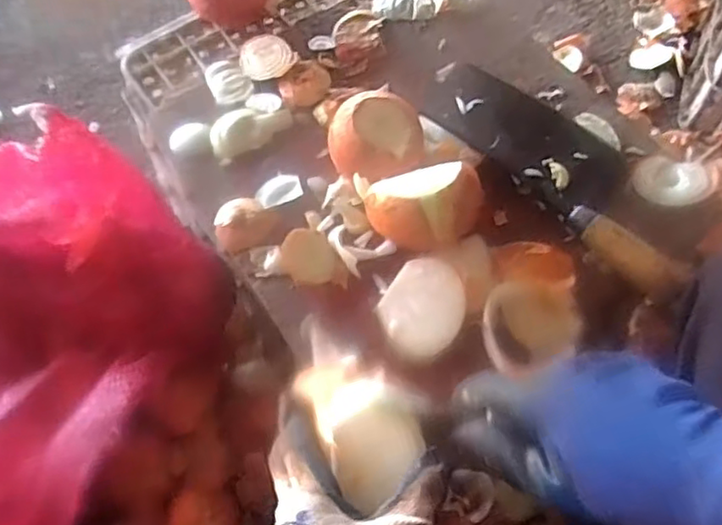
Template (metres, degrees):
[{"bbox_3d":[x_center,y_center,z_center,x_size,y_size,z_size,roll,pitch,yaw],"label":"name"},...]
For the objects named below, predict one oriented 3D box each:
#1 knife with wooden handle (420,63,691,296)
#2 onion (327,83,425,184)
[{"bbox_3d":[0.154,-0.079,0.526,0.078,0.027,0.252,-39,66,-19],"label":"knife with wooden handle"},{"bbox_3d":[0.012,-0.095,0.527,0.069,0.052,0.067,-19,62,-9],"label":"onion"}]

